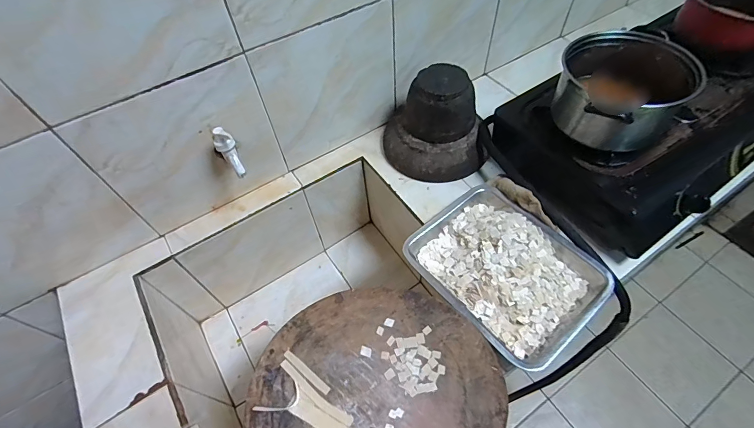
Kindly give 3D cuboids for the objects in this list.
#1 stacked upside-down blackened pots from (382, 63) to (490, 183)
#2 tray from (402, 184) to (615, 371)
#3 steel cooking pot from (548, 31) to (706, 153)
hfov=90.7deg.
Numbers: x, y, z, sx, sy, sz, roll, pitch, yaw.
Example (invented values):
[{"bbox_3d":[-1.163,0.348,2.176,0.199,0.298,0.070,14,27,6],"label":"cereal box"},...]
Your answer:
[{"bbox_3d":[0.122,-0.194,0.792,0.206,0.164,0.192,-2,55,2],"label":"stacked upside-down blackened pots"},{"bbox_3d":[0.225,0.092,0.659,0.234,0.049,0.295,-34,60,-19],"label":"tray"},{"bbox_3d":[0.428,-0.222,0.654,0.188,0.118,0.197,-2,55,2],"label":"steel cooking pot"}]

